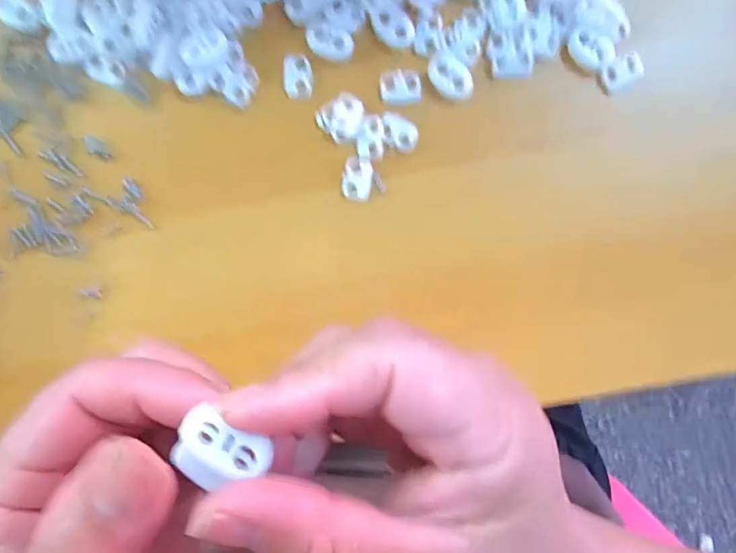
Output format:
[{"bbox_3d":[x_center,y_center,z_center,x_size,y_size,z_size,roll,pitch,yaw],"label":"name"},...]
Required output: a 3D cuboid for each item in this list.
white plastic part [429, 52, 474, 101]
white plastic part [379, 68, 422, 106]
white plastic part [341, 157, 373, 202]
[{"bbox_3d":[0.038,-0.094,0.235,0.016,0.004,0.025,-27,89,2],"label":"white plastic part"},{"bbox_3d":[0.015,-0.089,0.238,0.019,0.004,0.016,-3,90,2],"label":"white plastic part"},{"bbox_3d":[-0.005,-0.046,0.239,0.014,0.004,0.018,12,90,2],"label":"white plastic part"}]

